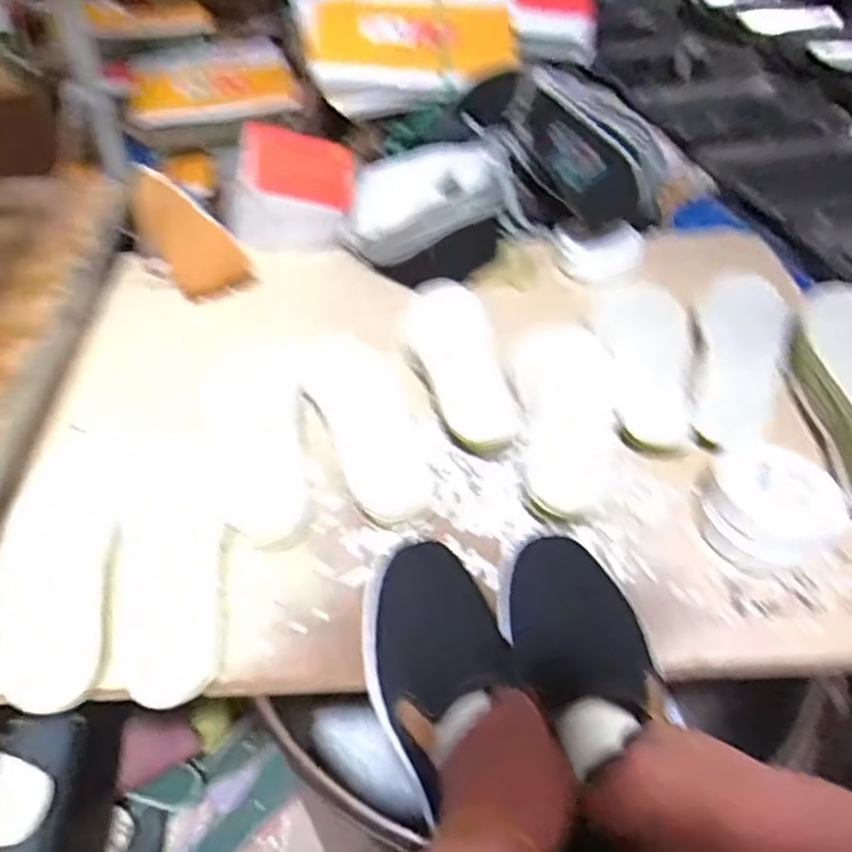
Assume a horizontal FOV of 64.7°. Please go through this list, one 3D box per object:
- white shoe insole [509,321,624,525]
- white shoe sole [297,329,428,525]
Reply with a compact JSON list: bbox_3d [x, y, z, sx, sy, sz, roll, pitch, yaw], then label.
[{"bbox_3d":[0.139,-0.018,0.663,0.096,0.026,0.234,0,53,4],"label":"white shoe insole"},{"bbox_3d":[-0.065,-0.014,0.668,0.082,0.032,0.259,-15,45,-16],"label":"white shoe sole"}]

